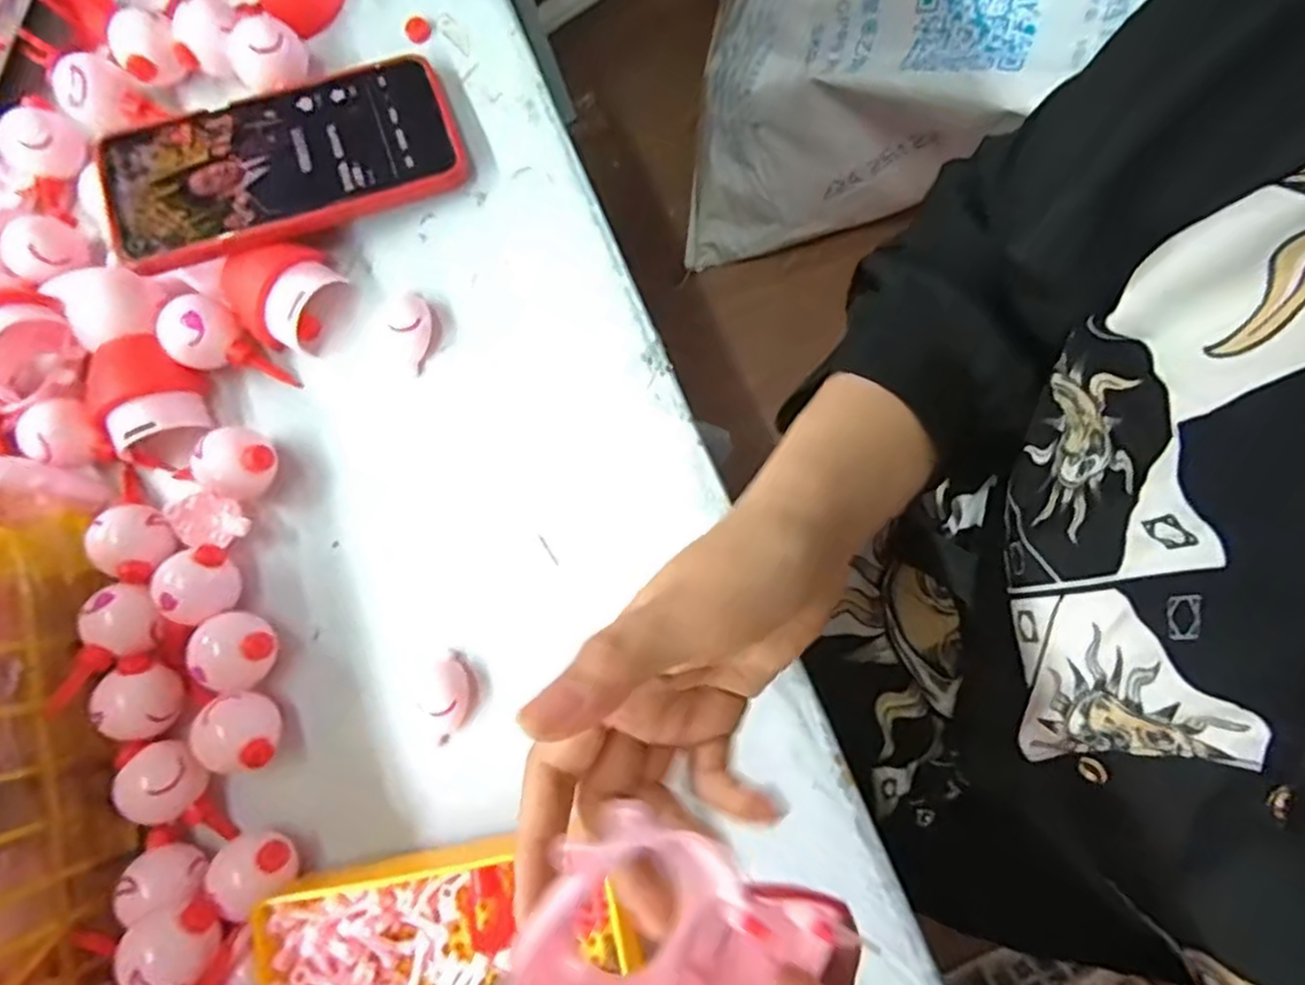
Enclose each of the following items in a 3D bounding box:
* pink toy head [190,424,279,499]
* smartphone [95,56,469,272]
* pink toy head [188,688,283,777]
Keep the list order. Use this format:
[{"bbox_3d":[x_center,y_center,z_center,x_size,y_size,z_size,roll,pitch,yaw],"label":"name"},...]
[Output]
[{"bbox_3d":[-0.192,-0.012,0.338,0.030,0.034,0.032,-1,82,8],"label":"pink toy head"},{"bbox_3d":[-0.178,-0.159,0.349,0.164,0.013,0.077,-19,77,-7],"label":"smartphone"},{"bbox_3d":[-0.184,0.107,0.319,0.031,0.026,0.030,0,79,1],"label":"pink toy head"}]

